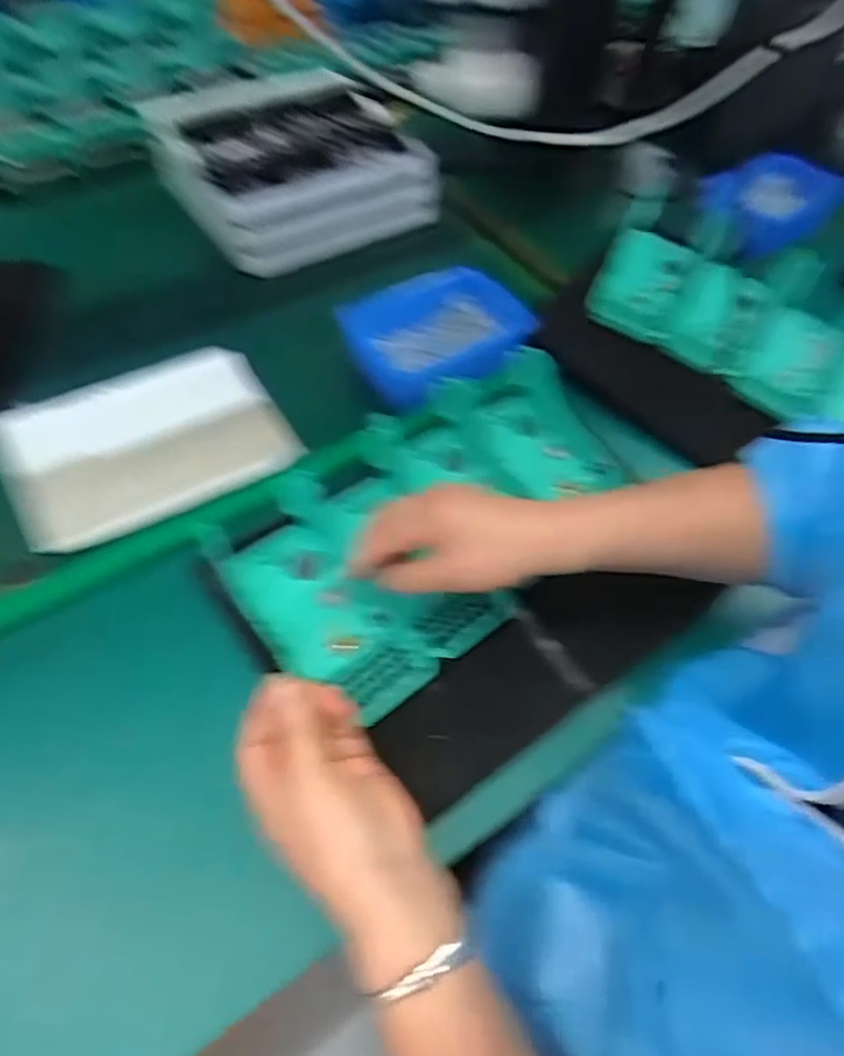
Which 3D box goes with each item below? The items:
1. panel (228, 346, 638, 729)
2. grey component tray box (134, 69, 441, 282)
[{"bbox_3d":[0.018,-0.014,0.514,0.170,0.030,0.329,42,65,15],"label":"panel"},{"bbox_3d":[-0.136,-0.399,0.718,0.253,0.085,0.216,-22,59,-19],"label":"grey component tray box"}]

